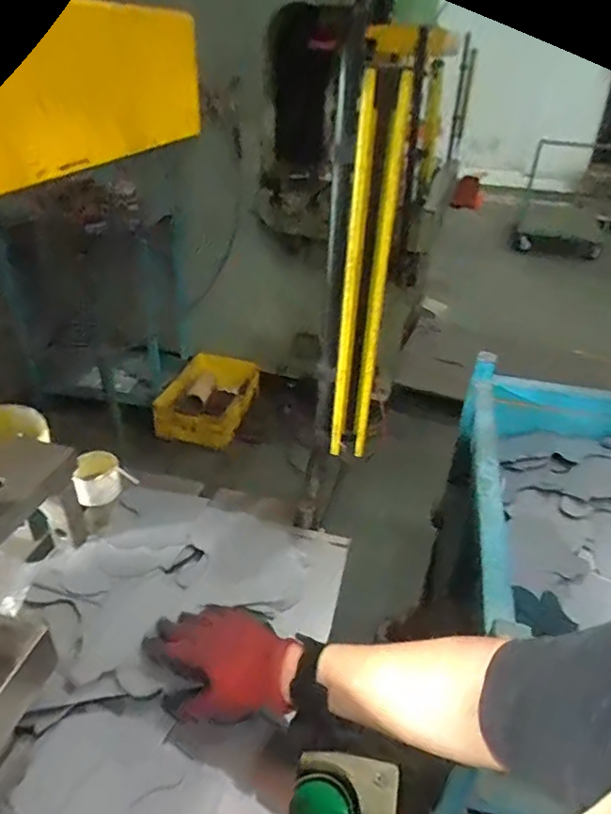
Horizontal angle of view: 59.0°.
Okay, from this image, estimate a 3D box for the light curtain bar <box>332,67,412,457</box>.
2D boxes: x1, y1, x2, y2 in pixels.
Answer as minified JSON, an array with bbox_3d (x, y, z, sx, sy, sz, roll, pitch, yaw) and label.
[{"bbox_3d":[0.078,-0.144,0.664,0.064,0.483,0.054,-1,34,-6],"label":"light curtain bar"}]

